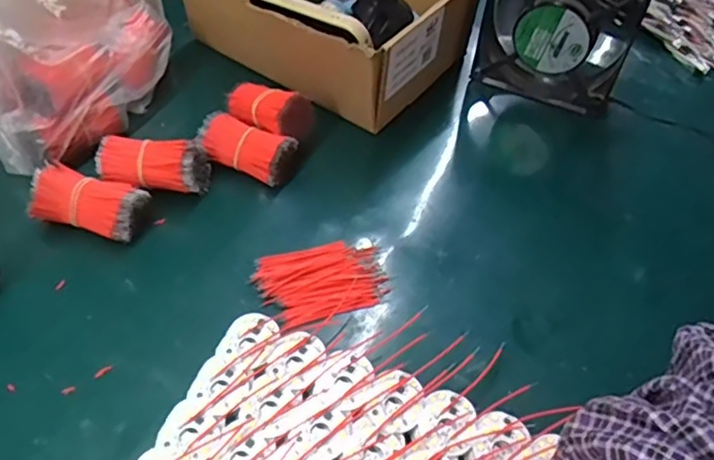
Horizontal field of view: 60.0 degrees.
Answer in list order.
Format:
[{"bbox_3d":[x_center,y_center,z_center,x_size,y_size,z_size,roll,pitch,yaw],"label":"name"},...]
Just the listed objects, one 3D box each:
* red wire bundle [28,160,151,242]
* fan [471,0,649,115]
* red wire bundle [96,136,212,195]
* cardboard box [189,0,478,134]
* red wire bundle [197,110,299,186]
[{"bbox_3d":[-0.184,-0.019,0.421,0.071,0.039,0.034,11,48,4],"label":"red wire bundle"},{"bbox_3d":[0.170,-0.172,0.522,0.118,0.115,0.048,25,50,16],"label":"fan"},{"bbox_3d":[-0.148,-0.046,0.448,0.076,0.035,0.031,4,48,-2],"label":"red wire bundle"},{"bbox_3d":[-0.024,-0.201,0.555,0.219,0.089,0.171,32,53,22],"label":"cardboard box"},{"bbox_3d":[-0.084,-0.060,0.469,0.072,0.029,0.038,22,50,14],"label":"red wire bundle"}]

